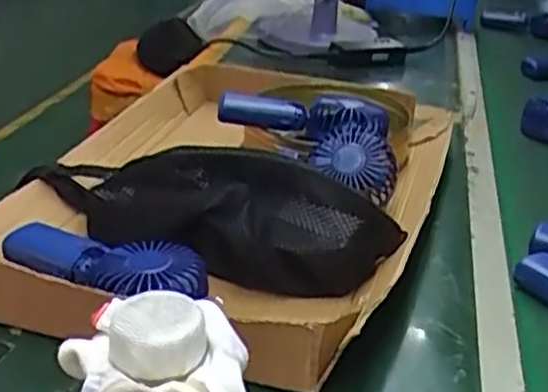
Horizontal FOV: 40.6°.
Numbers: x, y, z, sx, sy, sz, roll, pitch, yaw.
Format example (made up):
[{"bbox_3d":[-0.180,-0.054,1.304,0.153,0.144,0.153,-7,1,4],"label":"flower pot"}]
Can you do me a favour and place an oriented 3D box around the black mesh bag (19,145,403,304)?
[{"bbox_3d":[-0.067,0.001,0.645,0.336,0.090,0.099,16,30,23],"label":"black mesh bag"}]

